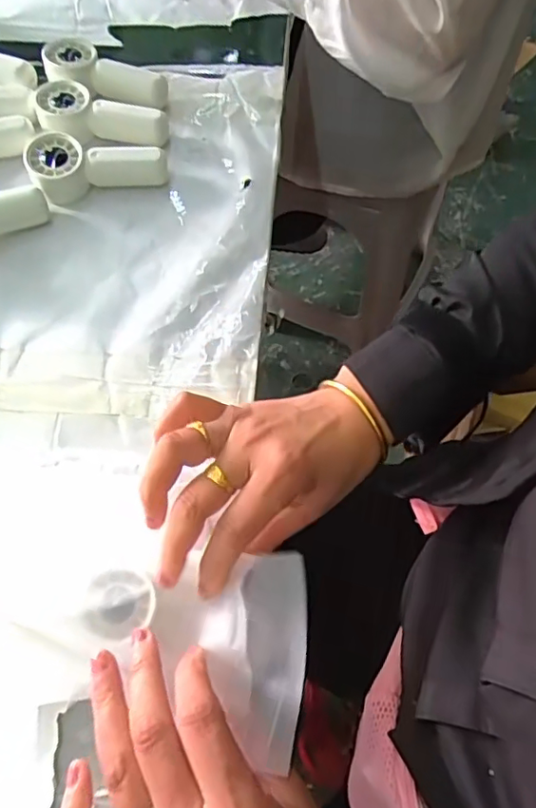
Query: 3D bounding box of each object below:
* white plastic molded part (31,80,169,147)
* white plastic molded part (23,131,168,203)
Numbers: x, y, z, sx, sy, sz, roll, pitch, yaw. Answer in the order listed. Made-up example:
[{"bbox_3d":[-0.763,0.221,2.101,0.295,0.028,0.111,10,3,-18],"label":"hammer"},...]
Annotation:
[{"bbox_3d":[-0.148,-0.242,0.491,0.114,0.033,0.048,16,67,6],"label":"white plastic molded part"},{"bbox_3d":[-0.142,-0.200,0.473,0.109,0.033,0.043,-8,67,-4],"label":"white plastic molded part"}]

